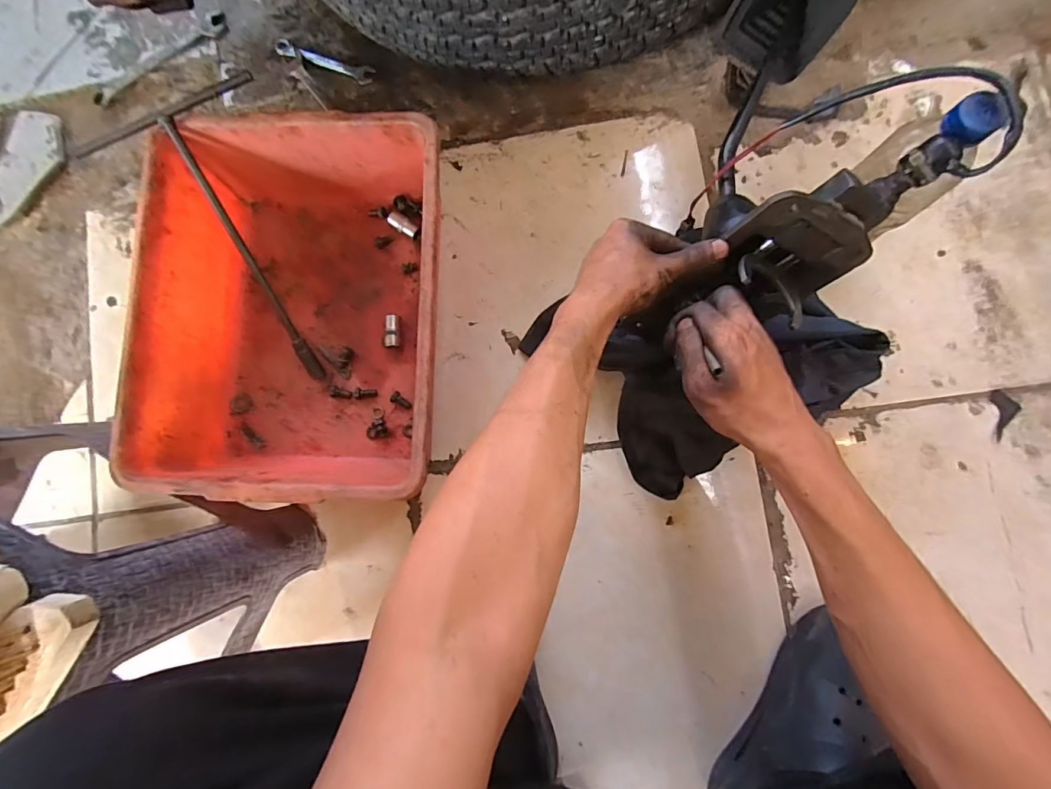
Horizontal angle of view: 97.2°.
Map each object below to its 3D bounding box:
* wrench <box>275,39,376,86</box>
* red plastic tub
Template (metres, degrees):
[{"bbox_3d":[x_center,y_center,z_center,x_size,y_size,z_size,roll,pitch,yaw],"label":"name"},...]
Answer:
[{"bbox_3d":[-0.259,-0.424,0.592,0.138,0.008,0.024,21,87,5],"label":"wrench"},{"bbox_3d":[-0.236,-0.090,0.512,0.305,0.126,0.386,-1,86,4],"label":"red plastic tub"}]

